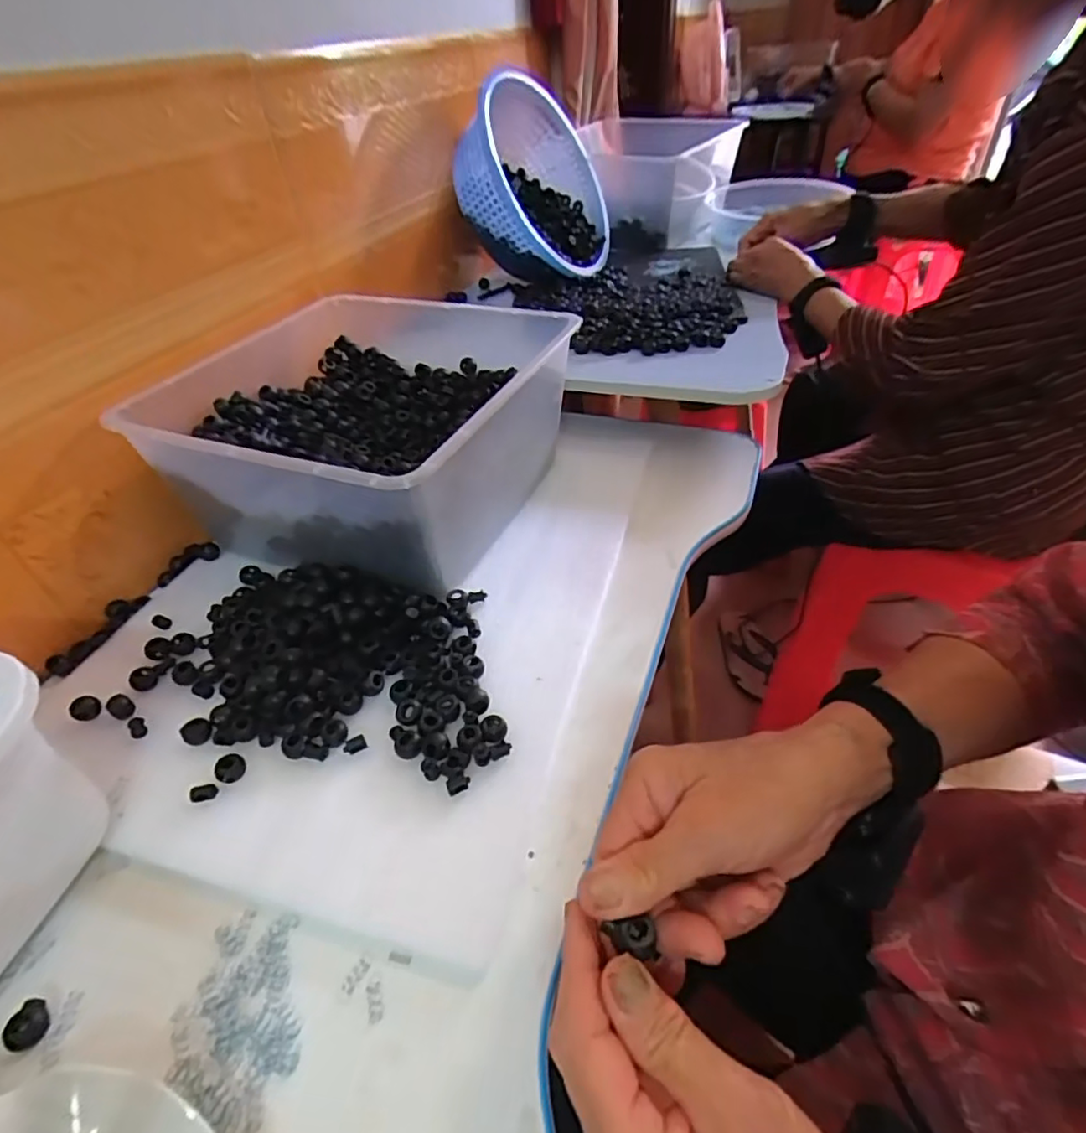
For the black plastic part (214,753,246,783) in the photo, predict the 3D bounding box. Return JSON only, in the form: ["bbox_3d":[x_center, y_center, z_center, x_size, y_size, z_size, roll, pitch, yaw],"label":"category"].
[{"bbox_3d":[-0.199,0.128,0.387,0.016,0.008,0.017,-9,42,-4],"label":"black plastic part"}]

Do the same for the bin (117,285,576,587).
[{"bbox_3d":[-0.145,-0.133,0.569,0.296,0.140,0.333,14,45,20],"label":"bin"}]

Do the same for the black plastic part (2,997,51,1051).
[{"bbox_3d":[-0.252,0.224,0.299,0.014,0.011,0.020,6,43,12],"label":"black plastic part"}]

